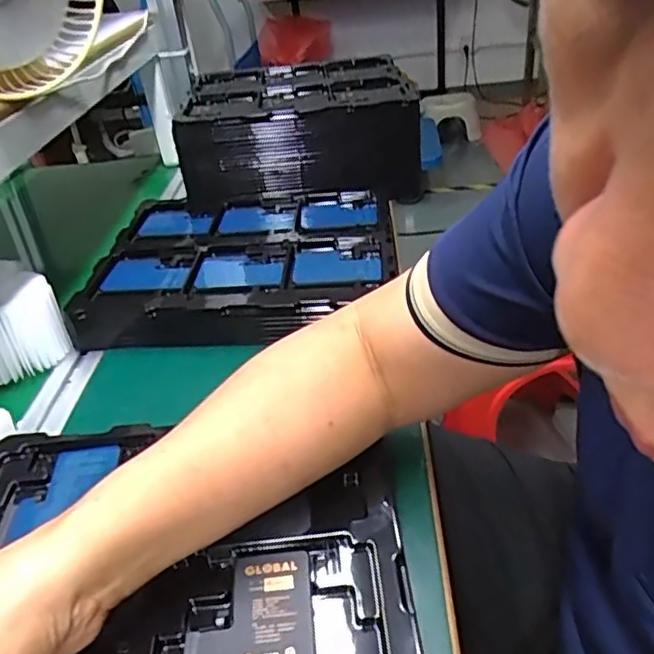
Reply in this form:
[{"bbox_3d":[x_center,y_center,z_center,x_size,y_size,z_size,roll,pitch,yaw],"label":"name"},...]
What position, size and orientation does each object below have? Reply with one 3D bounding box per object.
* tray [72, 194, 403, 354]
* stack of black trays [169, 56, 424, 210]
[{"bbox_3d":[-0.089,-0.083,0.704,0.327,0.040,0.290,-2,36,0],"label":"tray"},{"bbox_3d":[-0.046,-0.289,0.901,0.311,0.102,0.295,-8,34,-2],"label":"stack of black trays"}]

